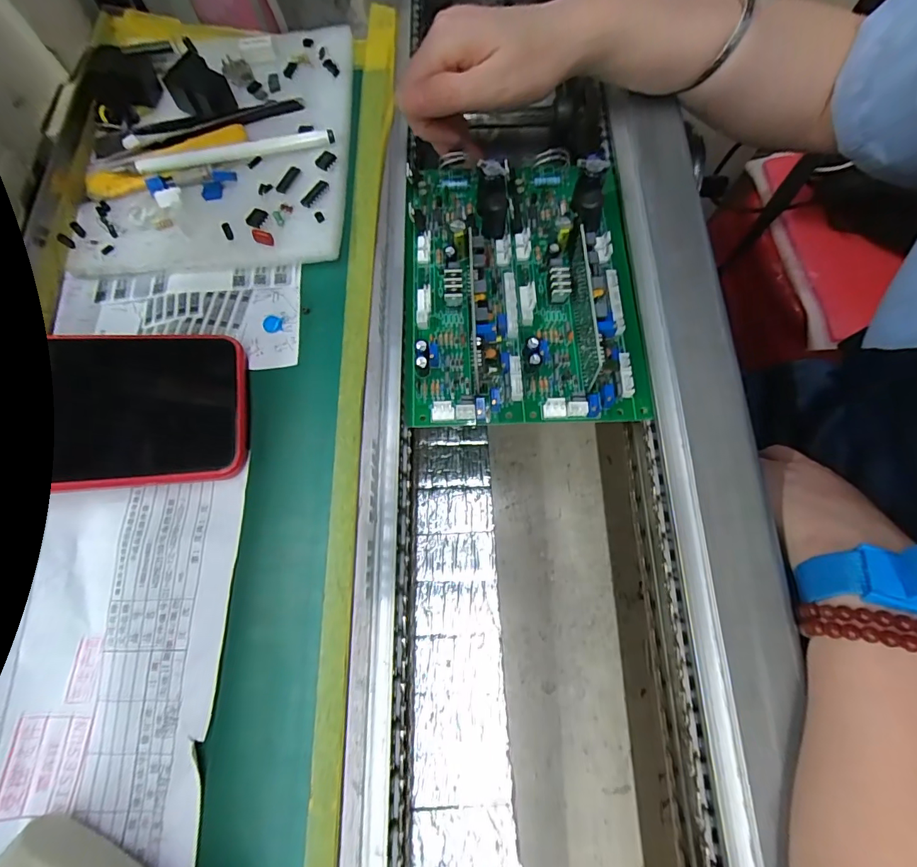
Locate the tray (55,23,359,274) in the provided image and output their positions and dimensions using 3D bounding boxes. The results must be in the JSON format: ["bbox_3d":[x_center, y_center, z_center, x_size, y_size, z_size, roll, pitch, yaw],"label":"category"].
[{"bbox_3d":[-0.151,-0.182,0.278,0.161,0.022,0.178,-1,72,-2],"label":"tray"}]

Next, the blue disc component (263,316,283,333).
[{"bbox_3d":[-0.104,-0.062,0.253,0.010,0.004,0.010,-3,72,-2],"label":"blue disc component"}]

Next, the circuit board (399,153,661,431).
[{"bbox_3d":[0.036,-0.094,0.259,0.132,0.035,0.175,-1,72,-2],"label":"circuit board"}]

